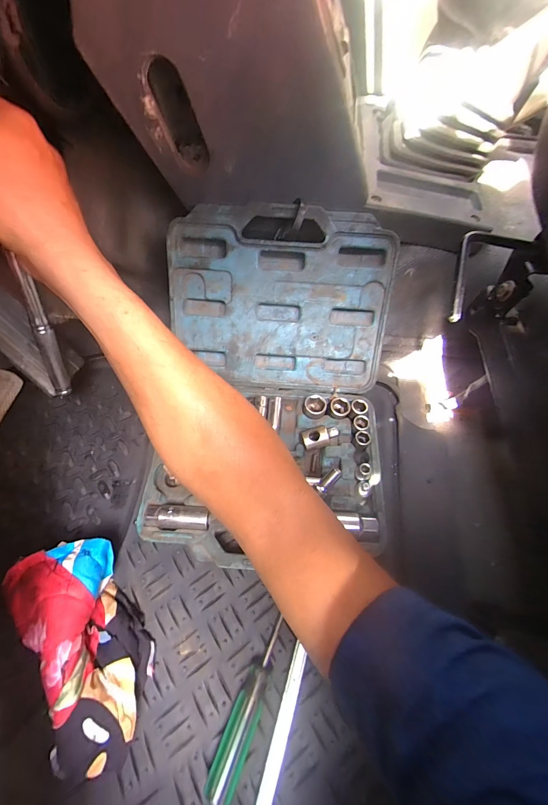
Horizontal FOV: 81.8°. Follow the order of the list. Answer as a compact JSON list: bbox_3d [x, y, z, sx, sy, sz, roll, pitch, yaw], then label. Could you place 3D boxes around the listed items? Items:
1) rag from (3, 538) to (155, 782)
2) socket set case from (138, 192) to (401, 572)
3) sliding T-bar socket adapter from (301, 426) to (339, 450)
[{"bbox_3d":[-0.159,0.204,0.266,0.084,0.055,0.168,-25,64,-12],"label":"rag"},{"bbox_3d":[0.010,-0.014,0.326,0.264,0.153,0.324,4,63,3],"label":"socket set case"},{"bbox_3d":[0.052,0.038,0.354,0.040,0.017,0.024,-10,63,-4],"label":"sliding T-bar socket adapter"}]

